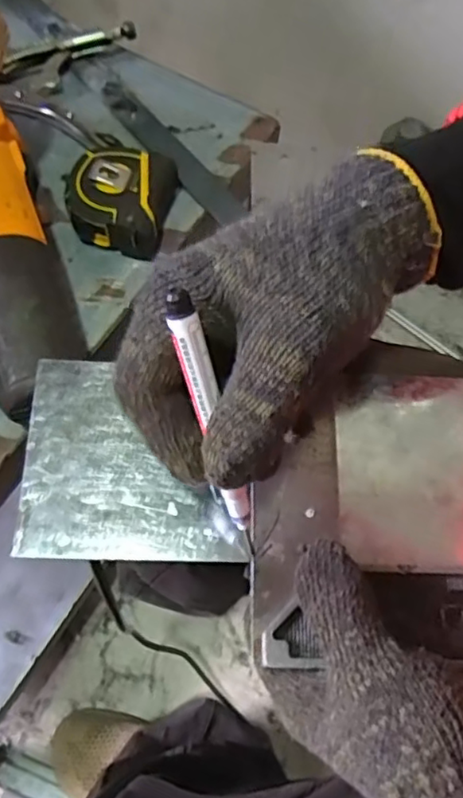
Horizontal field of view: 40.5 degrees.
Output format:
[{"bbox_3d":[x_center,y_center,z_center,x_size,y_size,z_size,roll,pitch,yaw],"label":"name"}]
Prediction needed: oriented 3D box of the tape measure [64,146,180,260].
[{"bbox_3d":[-0.077,-0.141,0.439,0.069,0.030,0.068,10,65,2],"label":"tape measure"}]

